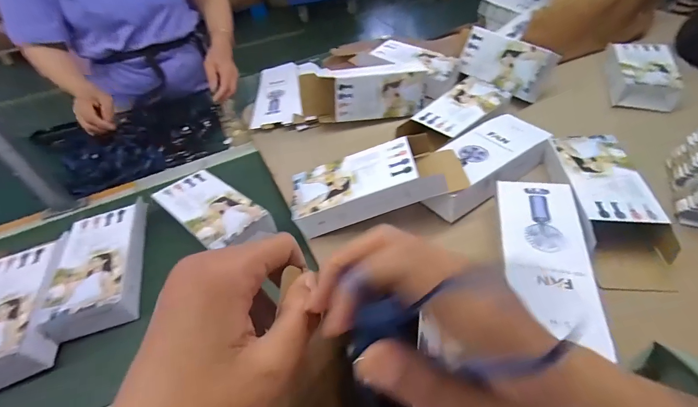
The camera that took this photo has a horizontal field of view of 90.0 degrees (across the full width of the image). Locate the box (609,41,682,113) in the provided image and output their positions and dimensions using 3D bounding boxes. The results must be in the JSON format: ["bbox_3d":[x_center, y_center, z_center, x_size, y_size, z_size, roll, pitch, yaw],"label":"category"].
[{"bbox_3d":[0.611,-0.279,0.737,0.110,0.051,0.204,12,51,14],"label":"box"}]

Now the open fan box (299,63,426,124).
[{"bbox_3d":[0.029,-0.226,0.704,0.249,0.113,0.055,-8,49,-3],"label":"open fan box"}]

